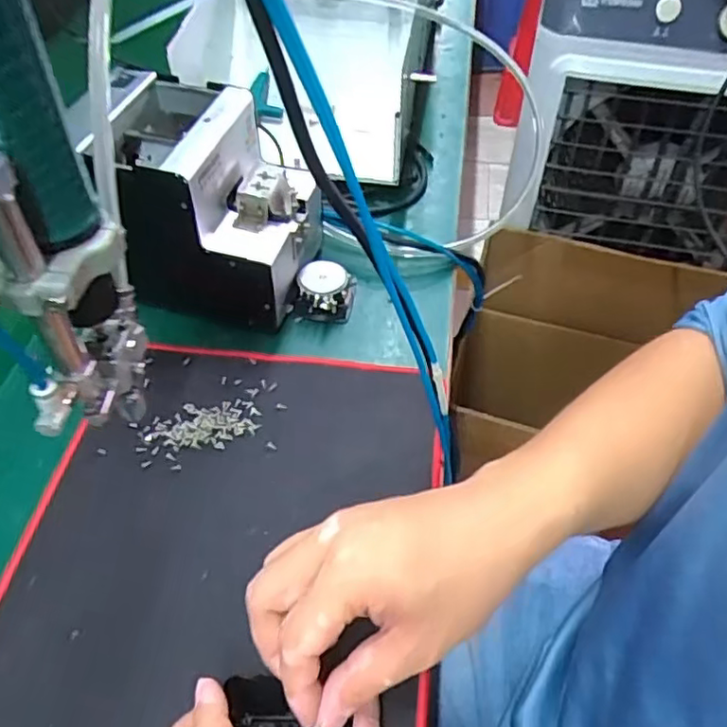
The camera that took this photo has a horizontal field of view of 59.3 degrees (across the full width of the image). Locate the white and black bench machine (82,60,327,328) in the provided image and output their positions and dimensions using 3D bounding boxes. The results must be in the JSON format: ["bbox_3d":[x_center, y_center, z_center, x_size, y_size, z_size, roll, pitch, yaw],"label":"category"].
[{"bbox_3d":[-0.126,-0.130,0.523,0.150,0.150,0.126,9,50,7],"label":"white and black bench machine"}]

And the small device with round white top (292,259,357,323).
[{"bbox_3d":[-0.034,-0.062,0.551,0.051,0.033,0.041,2,49,0],"label":"small device with round white top"}]

